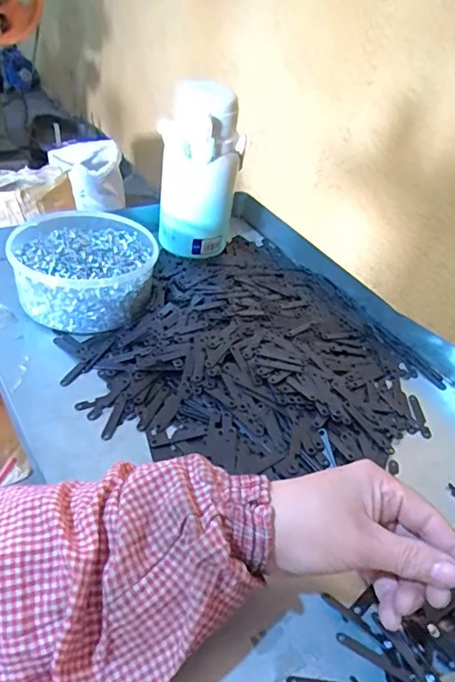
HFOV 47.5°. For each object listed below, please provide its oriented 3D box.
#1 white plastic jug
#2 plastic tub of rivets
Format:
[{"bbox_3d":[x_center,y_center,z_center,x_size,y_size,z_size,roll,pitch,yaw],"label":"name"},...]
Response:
[{"bbox_3d":[-0.034,-0.209,0.641,0.099,0.194,0.083,6,39,-2],"label":"white plastic jug"},{"bbox_3d":[-0.157,-0.085,0.574,0.151,0.055,0.159,-6,41,-16],"label":"plastic tub of rivets"}]

